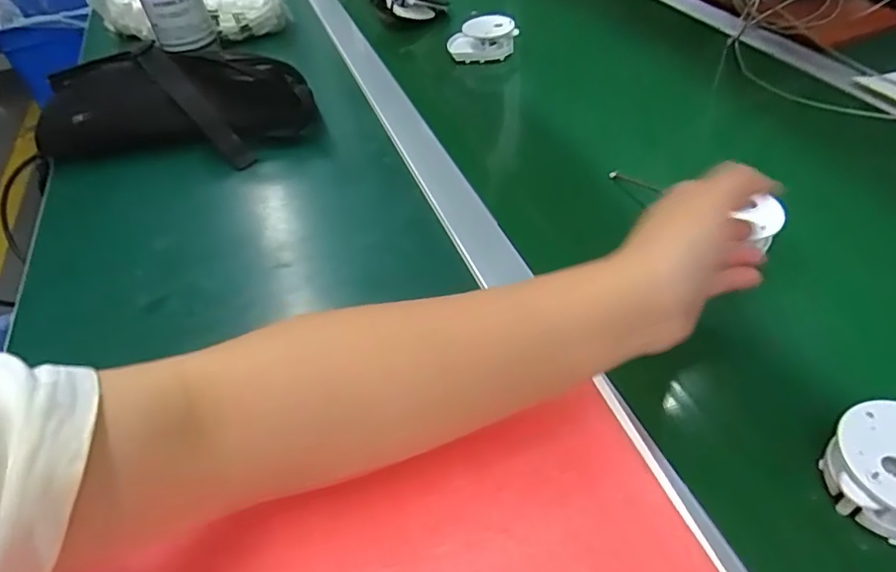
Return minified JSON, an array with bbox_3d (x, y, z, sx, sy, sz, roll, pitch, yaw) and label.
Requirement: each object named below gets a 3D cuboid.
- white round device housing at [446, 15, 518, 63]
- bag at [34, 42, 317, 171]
[{"bbox_3d":[0.042,-0.309,0.695,0.084,0.036,0.058,-2,46,3],"label":"white round device housing"},{"bbox_3d":[-0.291,-0.194,0.592,0.288,0.082,0.113,6,47,9],"label":"bag"}]

